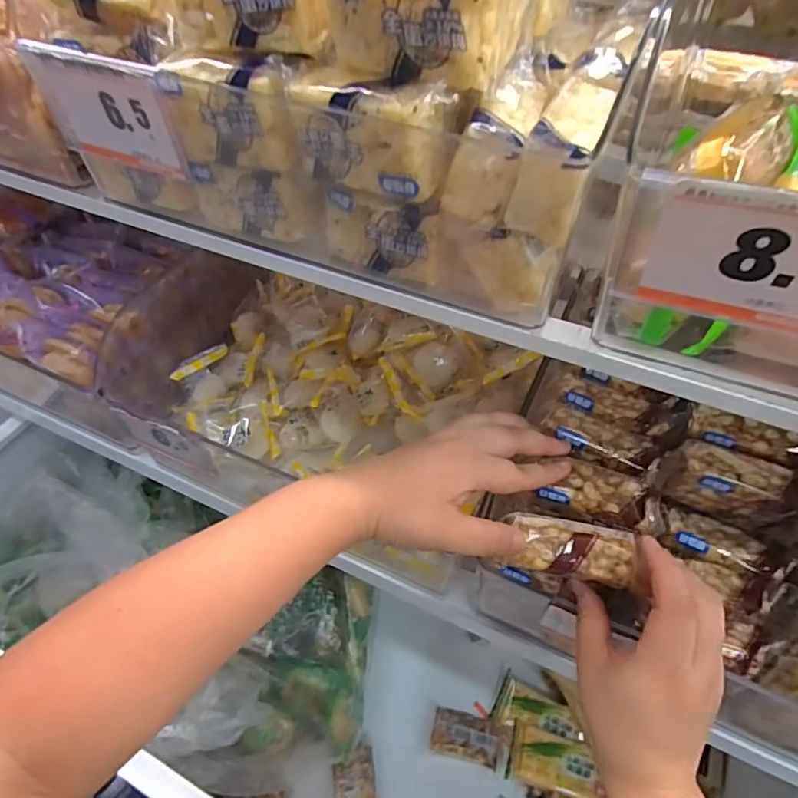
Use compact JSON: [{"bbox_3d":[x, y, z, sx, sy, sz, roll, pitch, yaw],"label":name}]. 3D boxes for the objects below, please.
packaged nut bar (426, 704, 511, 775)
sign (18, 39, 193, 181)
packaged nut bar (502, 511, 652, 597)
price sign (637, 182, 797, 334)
[{"bbox_3d":[0.085,0.400,0.658,0.089,0.018,0.048,13,53,9],"label":"packaged nut bar"},{"bbox_3d":[-0.165,-0.162,0.315,0.098,0.063,0.005,20,58,16],"label":"sign"},{"bbox_3d":[0.102,0.088,0.327,0.077,0.017,0.032,14,53,11],"label":"packaged nut bar"},{"bbox_3d":[0.143,-0.053,0.218,0.083,0.060,0.005,21,54,15],"label":"price sign"}]

